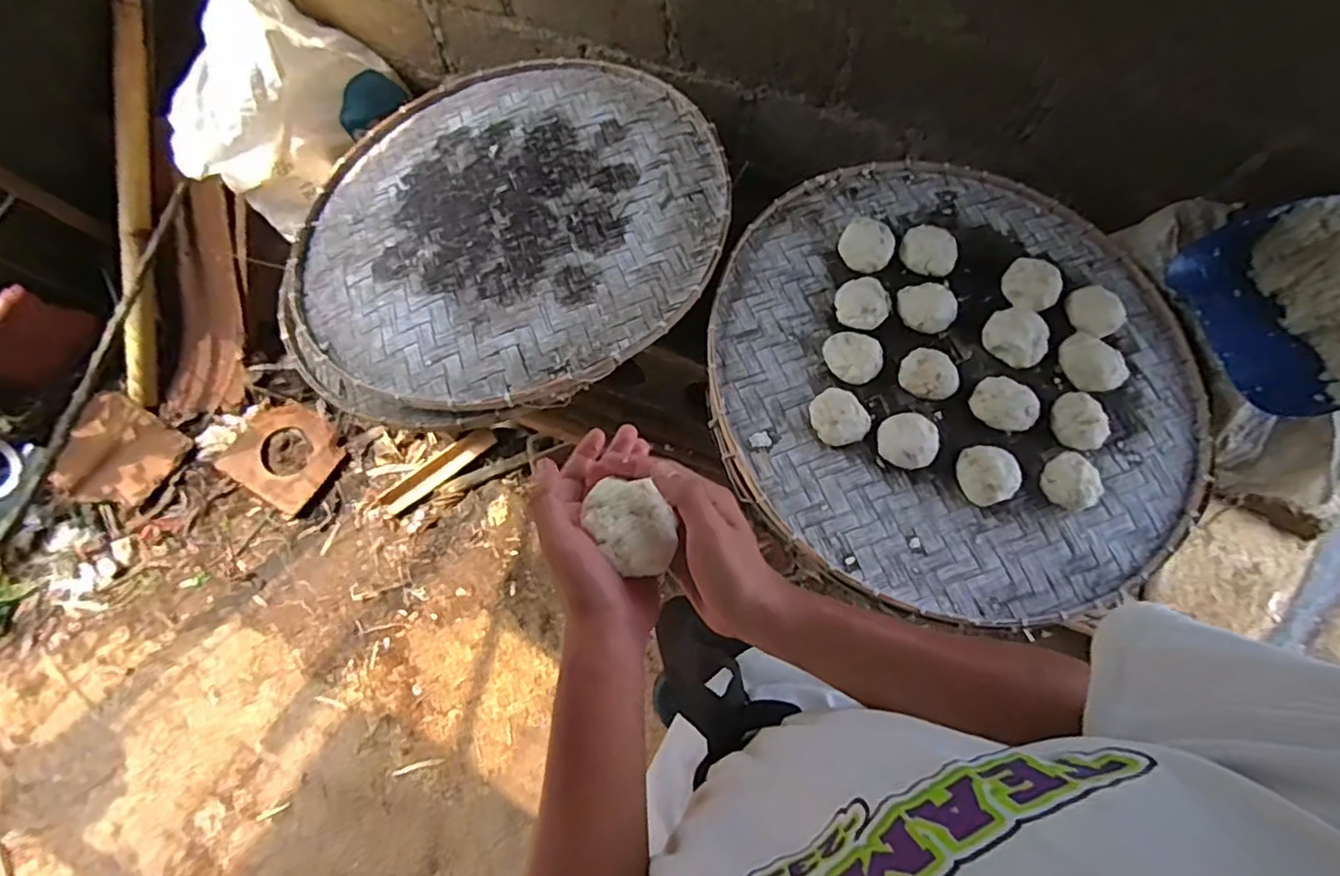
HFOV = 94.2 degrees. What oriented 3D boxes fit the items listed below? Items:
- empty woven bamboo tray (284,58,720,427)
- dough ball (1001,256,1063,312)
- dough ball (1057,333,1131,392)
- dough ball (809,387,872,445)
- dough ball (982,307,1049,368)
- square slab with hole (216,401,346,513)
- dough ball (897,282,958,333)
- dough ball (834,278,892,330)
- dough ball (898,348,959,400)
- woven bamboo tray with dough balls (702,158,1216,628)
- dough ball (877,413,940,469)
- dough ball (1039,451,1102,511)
[{"bbox_3d":[-0.264,-0.363,1.003,0.707,0.047,0.717,4,65,9],"label":"empty woven bamboo tray"},{"bbox_3d":[0.545,-0.232,0.941,0.078,0.049,0.087,-38,77,-13],"label":"dough ball"},{"bbox_3d":[0.607,-0.109,0.898,0.075,0.043,0.096,-29,75,-10],"label":"dough ball"},{"bbox_3d":[0.229,-0.027,0.849,0.067,0.049,0.083,-37,77,-13],"label":"dough ball"},{"bbox_3d":[0.501,-0.145,0.903,0.076,0.048,0.087,-42,78,-14],"label":"dough ball"},{"bbox_3d":[-0.922,0.034,1.498,0.237,0.033,0.225,29,73,7],"label":"square slab with hole"},{"bbox_3d":[0.381,-0.193,0.915,0.081,0.032,0.068,-8,72,-4],"label":"dough ball"},{"bbox_3d":[0.286,-0.194,0.916,0.075,0.030,0.074,1,72,-2],"label":"dough ball"},{"bbox_3d":[0.368,-0.096,0.873,0.076,0.038,0.078,1,72,-2],"label":"dough ball"},{"bbox_3d":[0.417,-0.113,0.896,0.699,0.070,0.691,15,72,4],"label":"woven bamboo tray with dough balls"},{"bbox_3d":[0.321,0.003,0.839,0.074,0.041,0.073,1,72,-2],"label":"dough ball"},{"bbox_3d":[0.534,0.058,0.830,0.072,0.051,0.076,1,72,-2],"label":"dough ball"}]

